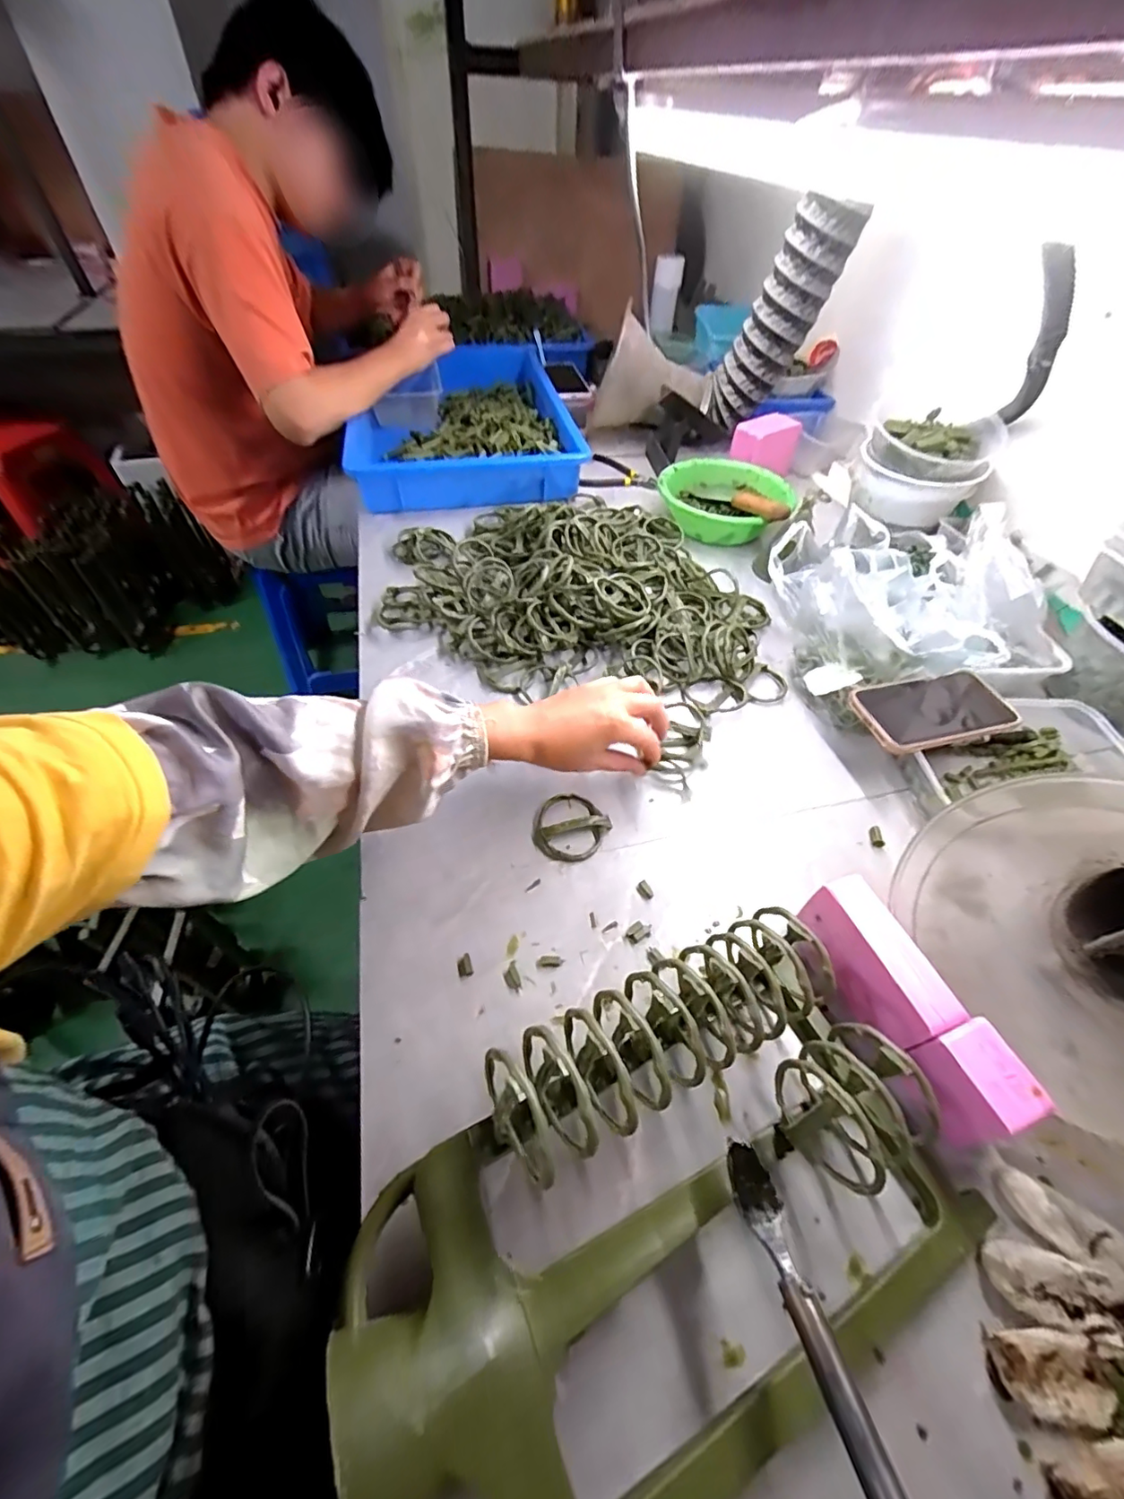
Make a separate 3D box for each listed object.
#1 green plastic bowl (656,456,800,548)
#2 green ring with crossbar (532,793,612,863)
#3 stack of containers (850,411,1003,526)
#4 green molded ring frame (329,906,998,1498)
[{"bbox_3d":[0.248,-0.384,0.824,0.188,0.077,0.171,1,51,-1],"label":"green plastic bowl"},{"bbox_3d":[0.006,0.069,0.486,0.067,0.014,0.068,1,51,-1],"label":"green ring with crossbar"},{"bbox_3d":[0.514,-0.407,0.775,0.165,0.105,0.142,27,55,19],"label":"stack of containers"},{"bbox_3d":[0.054,0.244,0.286,0.321,0.098,0.197,-21,54,-18],"label":"green molded ring frame"}]

